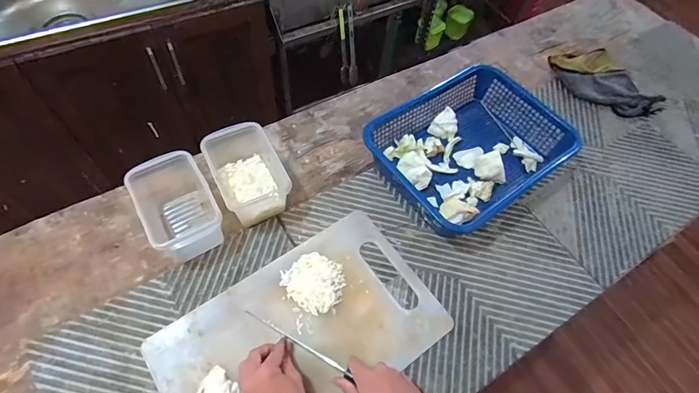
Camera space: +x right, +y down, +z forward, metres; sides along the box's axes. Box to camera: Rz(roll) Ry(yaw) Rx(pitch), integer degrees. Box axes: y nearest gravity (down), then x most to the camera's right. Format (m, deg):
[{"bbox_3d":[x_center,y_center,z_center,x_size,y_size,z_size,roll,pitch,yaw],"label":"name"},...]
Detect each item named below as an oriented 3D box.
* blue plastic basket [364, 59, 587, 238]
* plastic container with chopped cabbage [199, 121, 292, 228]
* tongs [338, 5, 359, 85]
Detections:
[{"bbox_3d":[0.209,-0.087,0.731,0.316,0.092,0.246,-32,66,-20],"label":"blue plastic basket"},{"bbox_3d":[-0.171,-0.031,0.675,0.101,0.094,0.169,-25,64,-17],"label":"plastic container with chopped cabbage"},{"bbox_3d":[-0.005,-0.519,1.383,0.059,0.255,0.029,-11,36,-10],"label":"tongs"}]

